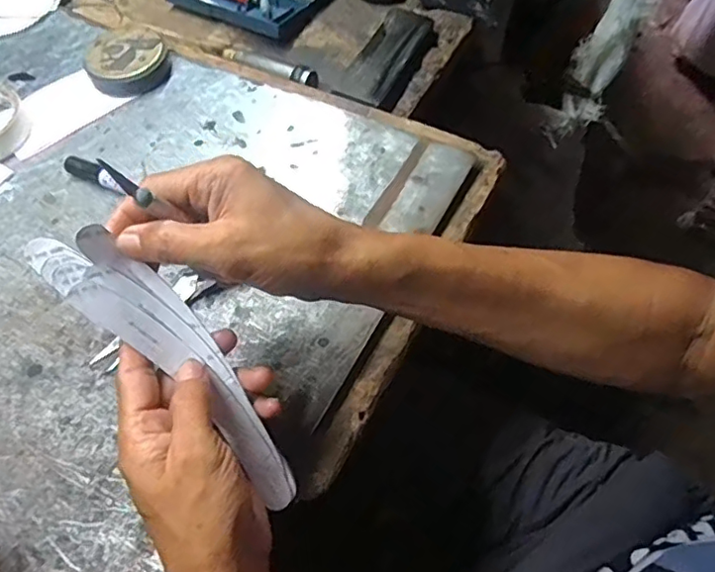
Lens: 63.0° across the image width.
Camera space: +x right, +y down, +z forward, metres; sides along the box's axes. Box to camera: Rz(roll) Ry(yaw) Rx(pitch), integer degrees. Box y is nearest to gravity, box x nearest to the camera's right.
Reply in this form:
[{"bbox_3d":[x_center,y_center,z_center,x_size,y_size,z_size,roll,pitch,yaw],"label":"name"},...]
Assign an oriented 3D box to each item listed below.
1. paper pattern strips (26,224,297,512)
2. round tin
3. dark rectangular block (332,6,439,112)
[{"bbox_3d":[-0.095,0.044,0.328,0.041,0.016,0.196,-45,103,-23],"label":"paper pattern strips"},{"bbox_3d":[-0.220,-0.216,0.562,0.076,0.025,0.069,-21,61,-12],"label":"round tin"},{"bbox_3d":[0.032,-0.235,0.599,0.061,0.016,0.163,22,61,13],"label":"dark rectangular block"}]

